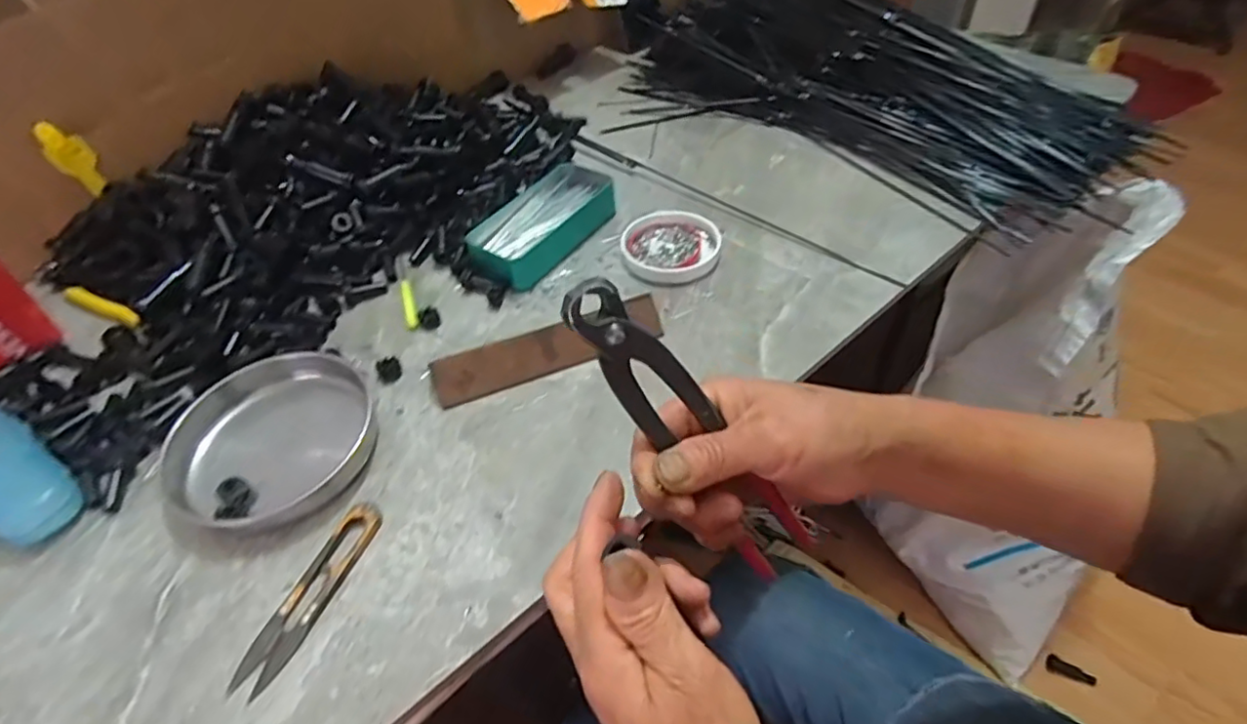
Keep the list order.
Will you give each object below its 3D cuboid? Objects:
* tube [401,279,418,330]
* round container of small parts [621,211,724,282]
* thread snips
[{"bbox_3d":[-0.188,-0.052,0.541,0.011,0.006,0.067,-18,50,-11],"label":"tube"},{"bbox_3d":[0.043,-0.105,0.562,0.087,0.016,0.085,-2,48,2],"label":"round container of small parts"},{"bbox_3d":[-0.184,0.137,0.369,0.025,0.010,0.115,16,51,17],"label":"thread snips"}]

